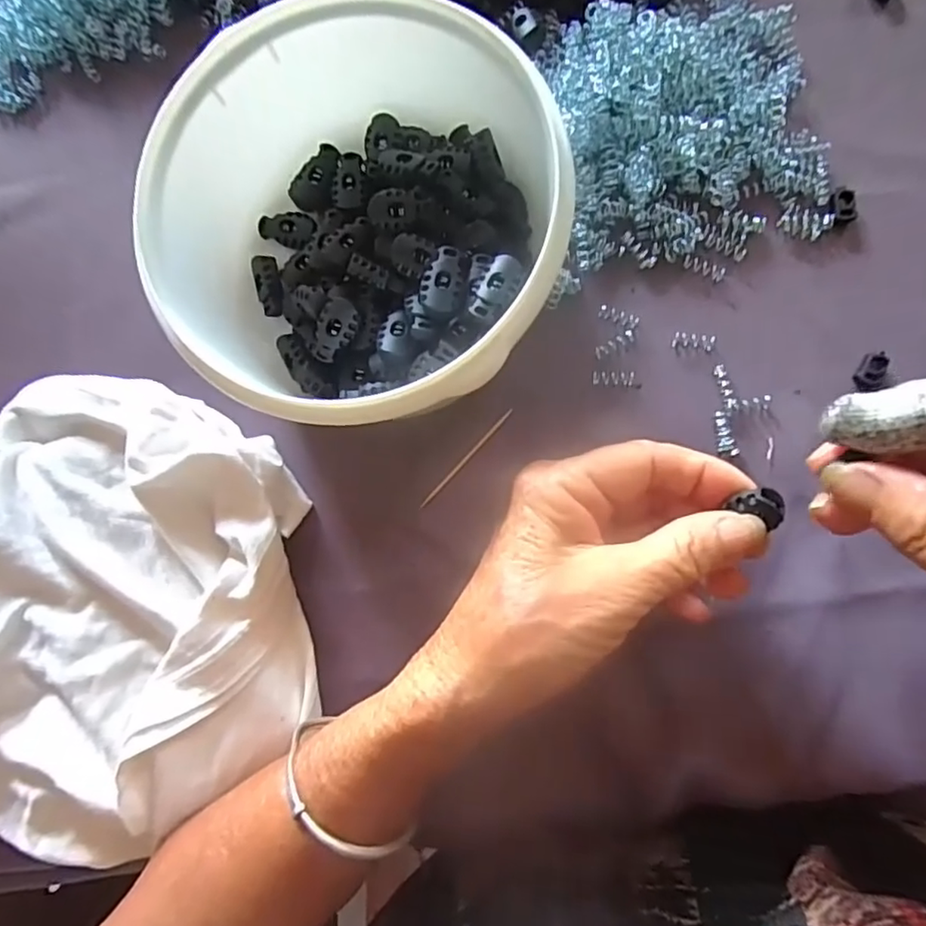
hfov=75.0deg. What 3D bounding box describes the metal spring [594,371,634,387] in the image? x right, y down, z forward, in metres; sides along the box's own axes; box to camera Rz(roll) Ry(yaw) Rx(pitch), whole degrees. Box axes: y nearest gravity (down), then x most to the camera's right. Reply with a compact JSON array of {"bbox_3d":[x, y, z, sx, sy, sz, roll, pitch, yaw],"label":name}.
[{"bbox_3d":[0.069,-0.039,0.274,0.018,0.004,0.006,1,84,7],"label":"metal spring"}]

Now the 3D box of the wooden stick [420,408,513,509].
[{"bbox_3d":[0.002,-0.002,0.281,0.004,0.005,0.061,43,90,10],"label":"wooden stick"}]

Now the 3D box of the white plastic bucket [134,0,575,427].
[{"bbox_3d":[-0.038,-0.096,0.252,0.156,0.074,0.145,-1,84,7],"label":"white plastic bucket"}]

